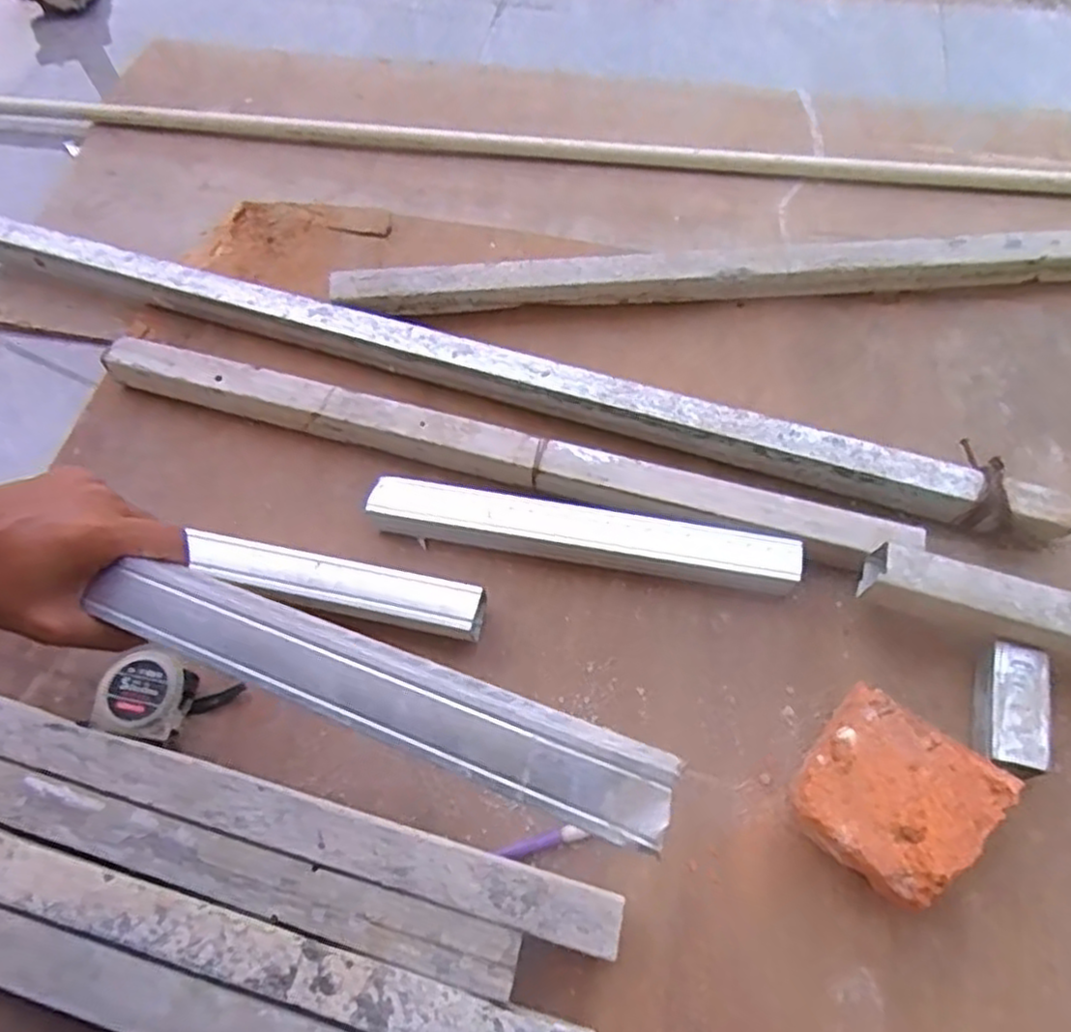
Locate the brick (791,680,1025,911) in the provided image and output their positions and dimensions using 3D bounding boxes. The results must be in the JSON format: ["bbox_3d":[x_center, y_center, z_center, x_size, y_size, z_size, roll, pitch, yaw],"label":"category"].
[{"bbox_3d":[0.234,0.189,0.487,0.108,0.053,0.106,37,70,20],"label":"brick"}]

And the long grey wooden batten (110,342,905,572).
[{"bbox_3d":[-0.050,-0.054,0.628,0.709,0.052,0.048,14,64,10],"label":"long grey wooden batten"}]

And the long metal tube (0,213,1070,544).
[{"bbox_3d":[-0.097,-0.146,0.677,1.078,0.058,0.063,17,64,11],"label":"long metal tube"}]

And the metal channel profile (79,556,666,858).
[{"bbox_3d":[-0.082,0.075,0.339,0.297,0.018,0.041,17,64,19],"label":"metal channel profile"}]

